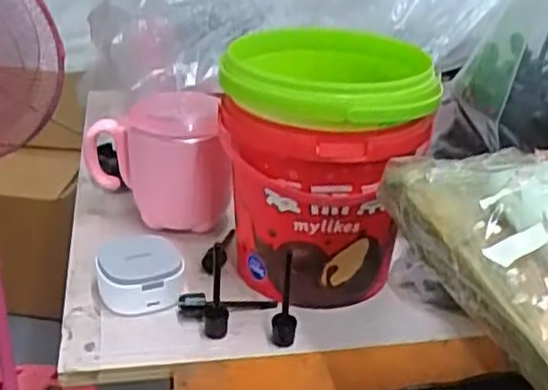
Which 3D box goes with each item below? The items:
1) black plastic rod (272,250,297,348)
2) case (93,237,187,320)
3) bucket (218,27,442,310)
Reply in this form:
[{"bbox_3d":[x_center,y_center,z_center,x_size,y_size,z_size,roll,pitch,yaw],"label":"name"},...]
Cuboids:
[{"bbox_3d":[0.007,0.061,0.436,0.014,0.057,0.020,4,27,3],"label":"black plastic rod"},{"bbox_3d":[-0.087,0.051,0.476,0.053,0.031,0.050,-3,27,-10],"label":"case"},{"bbox_3d":[0.029,-0.018,0.479,0.120,0.150,0.114,2,26,-1],"label":"bucket"}]

